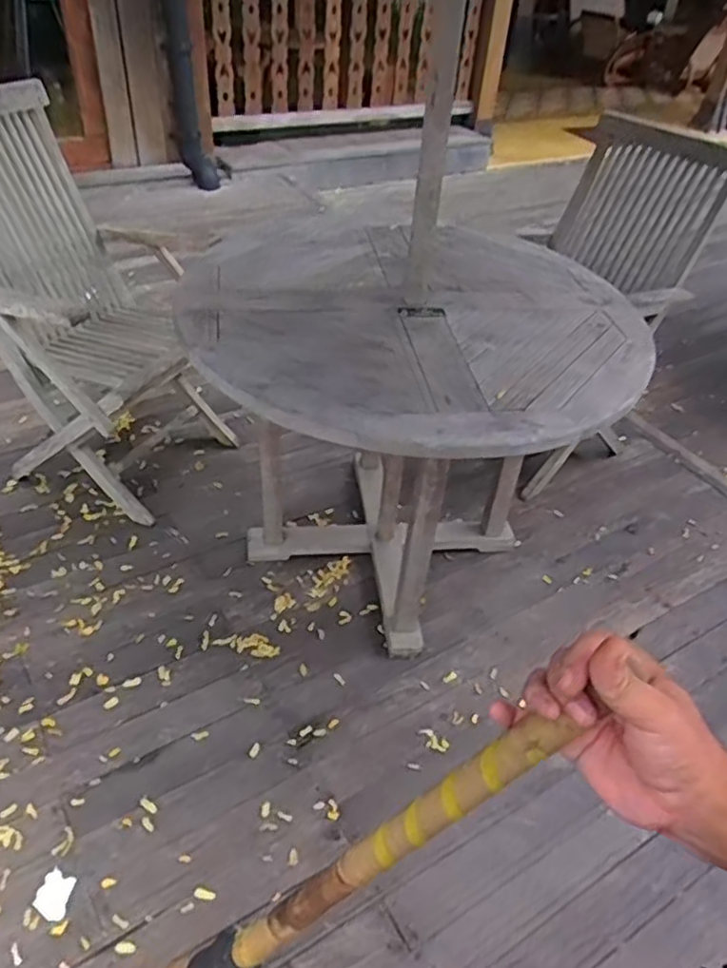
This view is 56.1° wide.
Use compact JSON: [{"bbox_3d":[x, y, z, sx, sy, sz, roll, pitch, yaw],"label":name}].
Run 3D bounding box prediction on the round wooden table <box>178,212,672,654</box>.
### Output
[{"bbox_3d":[0.094,-0.074,1.610,0.805,0.763,0.899,33,47,28],"label":"round wooden table"}]

